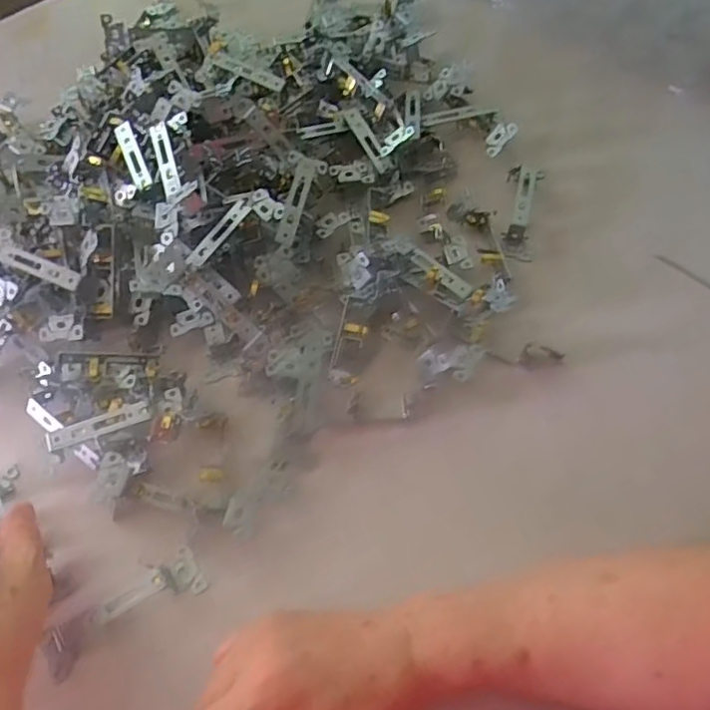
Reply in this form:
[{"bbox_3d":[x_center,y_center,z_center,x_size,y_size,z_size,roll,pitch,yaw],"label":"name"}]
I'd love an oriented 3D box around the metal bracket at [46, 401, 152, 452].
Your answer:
[{"bbox_3d":[-0.172,0.048,0.396,0.068,0.007,0.016,-17,64,-7],"label":"metal bracket"}]

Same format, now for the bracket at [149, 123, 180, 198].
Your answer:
[{"bbox_3d":[-0.146,-0.151,0.452,0.015,0.005,0.065,-21,72,12],"label":"bracket"}]

